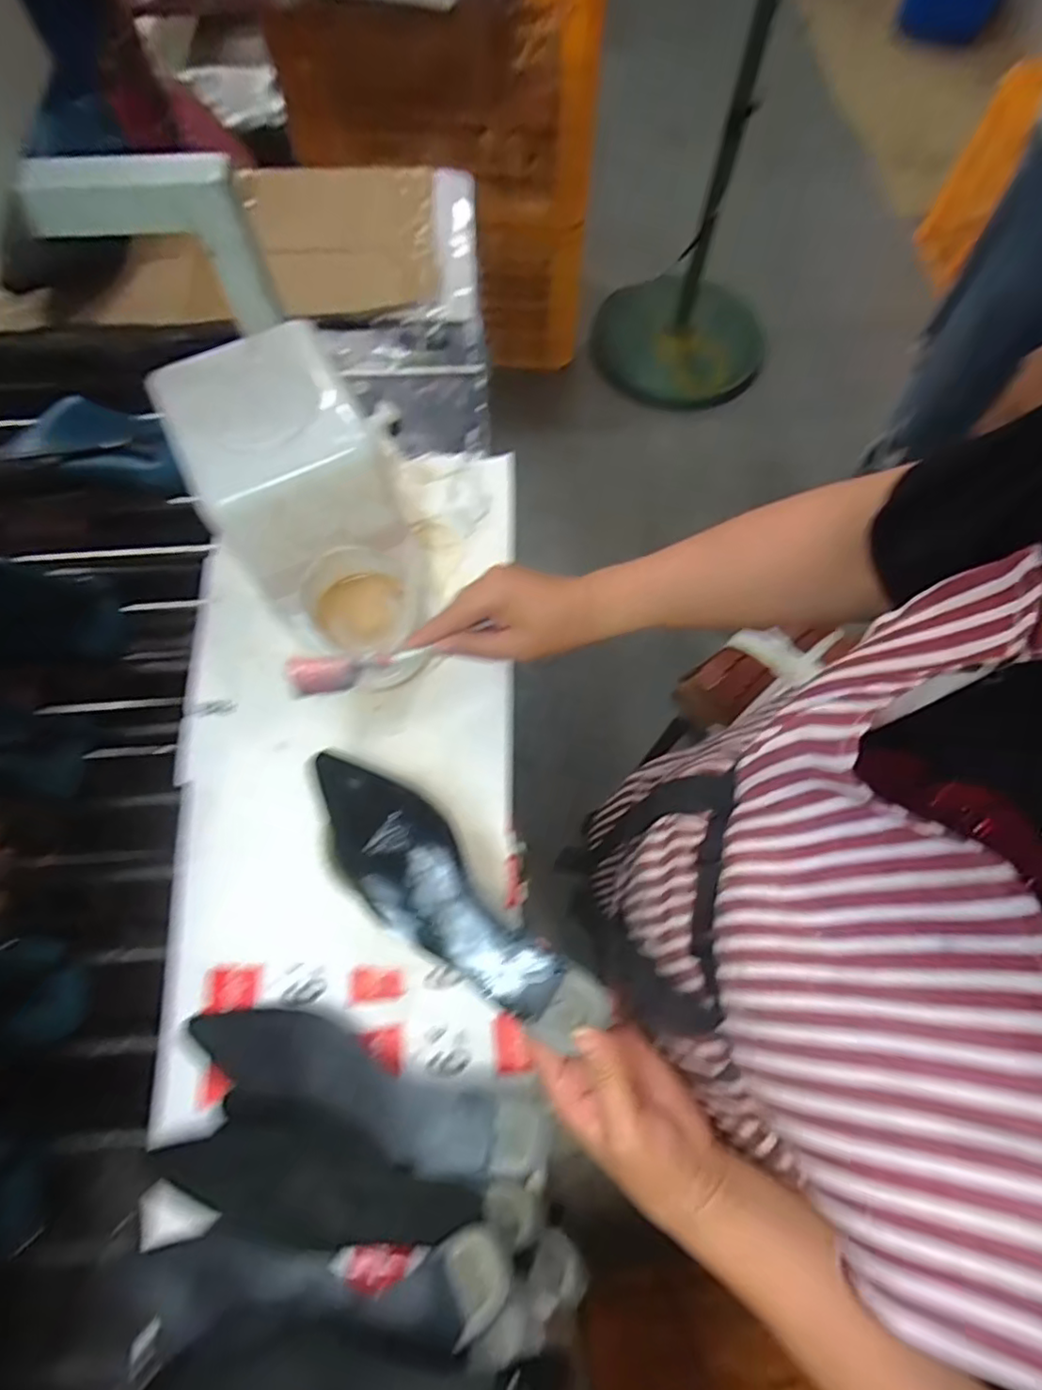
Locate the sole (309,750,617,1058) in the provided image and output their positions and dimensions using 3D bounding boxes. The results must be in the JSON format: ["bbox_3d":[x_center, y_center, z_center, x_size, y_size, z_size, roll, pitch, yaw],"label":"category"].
[{"bbox_3d":[-0.055,0.133,0.415,0.248,0.027,0.073,37,74,23],"label":"sole"}]

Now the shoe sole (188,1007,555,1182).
[{"bbox_3d":[-0.112,0.268,0.414,0.265,0.045,0.062,16,71,6],"label":"shoe sole"}]

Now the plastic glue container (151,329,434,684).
[{"bbox_3d":[-0.163,-0.140,0.498,0.133,0.164,0.248,-26,72,-9],"label":"plastic glue container"}]

